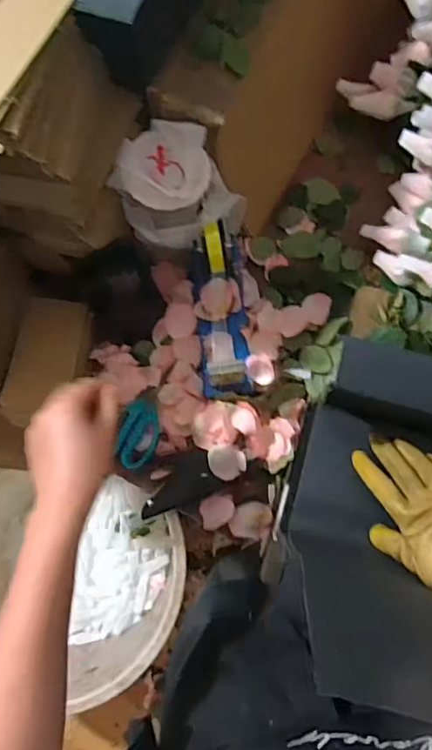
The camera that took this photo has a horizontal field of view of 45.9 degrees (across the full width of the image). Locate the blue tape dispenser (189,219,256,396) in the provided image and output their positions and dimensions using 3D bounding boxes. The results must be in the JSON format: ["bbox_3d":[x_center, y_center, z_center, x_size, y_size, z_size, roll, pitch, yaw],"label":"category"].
[{"bbox_3d":[0.005,-0.084,0.604,0.065,0.122,0.203,-7,77,0],"label":"blue tape dispenser"}]

